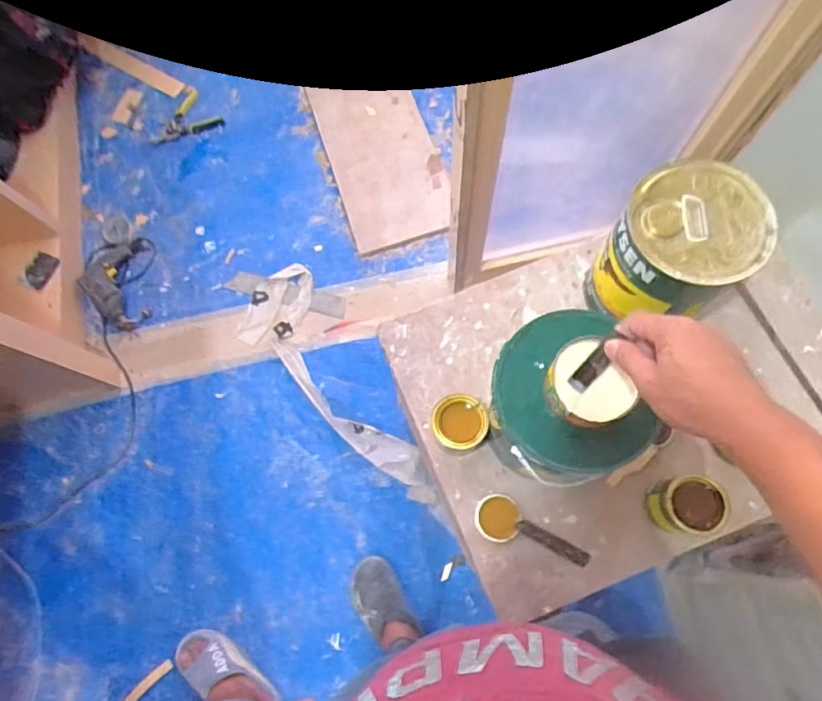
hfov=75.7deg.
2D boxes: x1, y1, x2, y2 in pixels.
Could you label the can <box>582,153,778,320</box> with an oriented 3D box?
[{"bbox_3d":[0.332,-0.123,0.685,0.150,0.178,0.158,-1,73,4],"label":"can"}]

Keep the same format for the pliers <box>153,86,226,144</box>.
[{"bbox_3d":[-0.696,-0.722,1.617,0.213,0.017,0.159,-20,74,-4],"label":"pliers"}]

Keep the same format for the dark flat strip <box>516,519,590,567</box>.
[{"bbox_3d":[0.188,0.255,0.702,0.100,0.004,0.018,27,77,11],"label":"dark flat strip"}]

